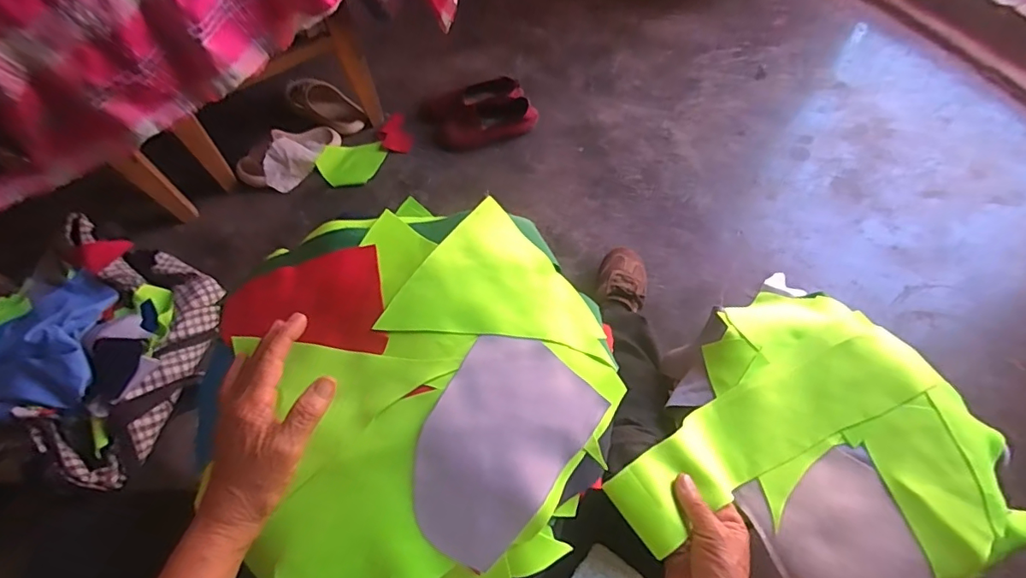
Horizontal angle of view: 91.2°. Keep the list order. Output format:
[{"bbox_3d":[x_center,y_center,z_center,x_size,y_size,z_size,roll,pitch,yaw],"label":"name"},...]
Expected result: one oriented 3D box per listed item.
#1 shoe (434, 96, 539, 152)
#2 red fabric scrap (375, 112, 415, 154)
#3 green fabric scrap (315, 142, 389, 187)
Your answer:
[{"bbox_3d":[-0.062,-0.380,1.150,0.234,0.060,0.089,-15,66,-6],"label":"shoe"},{"bbox_3d":[-0.273,-0.355,1.162,0.072,0.015,0.105,-27,67,-11],"label":"red fabric scrap"},{"bbox_3d":[-0.367,-0.293,1.157,0.154,0.021,0.116,-27,67,-11],"label":"green fabric scrap"}]

